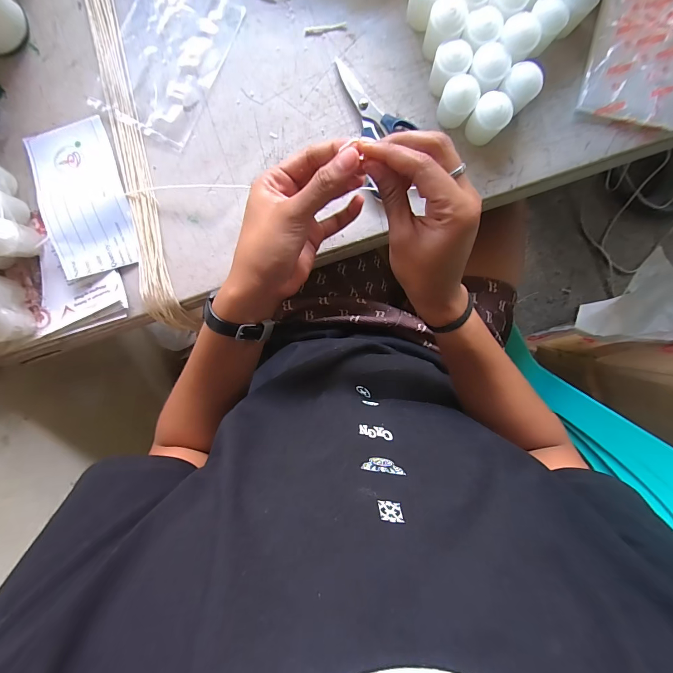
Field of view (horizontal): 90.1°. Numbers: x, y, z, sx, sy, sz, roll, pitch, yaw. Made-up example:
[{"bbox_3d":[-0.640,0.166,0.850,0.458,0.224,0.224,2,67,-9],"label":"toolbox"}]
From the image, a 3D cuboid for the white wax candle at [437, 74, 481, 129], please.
[{"bbox_3d":[0.130,-0.254,0.368,0.036,0.047,0.031,31,95,-4],"label":"white wax candle"}]

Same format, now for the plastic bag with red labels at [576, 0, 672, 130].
[{"bbox_3d":[0.349,-0.332,0.372,0.117,0.023,0.175,10,96,-2],"label":"plastic bag with red labels"}]

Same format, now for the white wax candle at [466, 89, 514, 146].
[{"bbox_3d":[0.164,-0.236,0.368,0.037,0.049,0.030,39,94,-4],"label":"white wax candle"}]

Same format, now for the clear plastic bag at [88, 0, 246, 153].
[{"bbox_3d":[-0.192,-0.317,0.383,0.113,0.009,0.172,27,91,-3],"label":"clear plastic bag"}]

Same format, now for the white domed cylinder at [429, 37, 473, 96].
[{"bbox_3d":[0.123,-0.291,0.368,0.036,0.043,0.036,0,96,-1],"label":"white domed cylinder"}]

